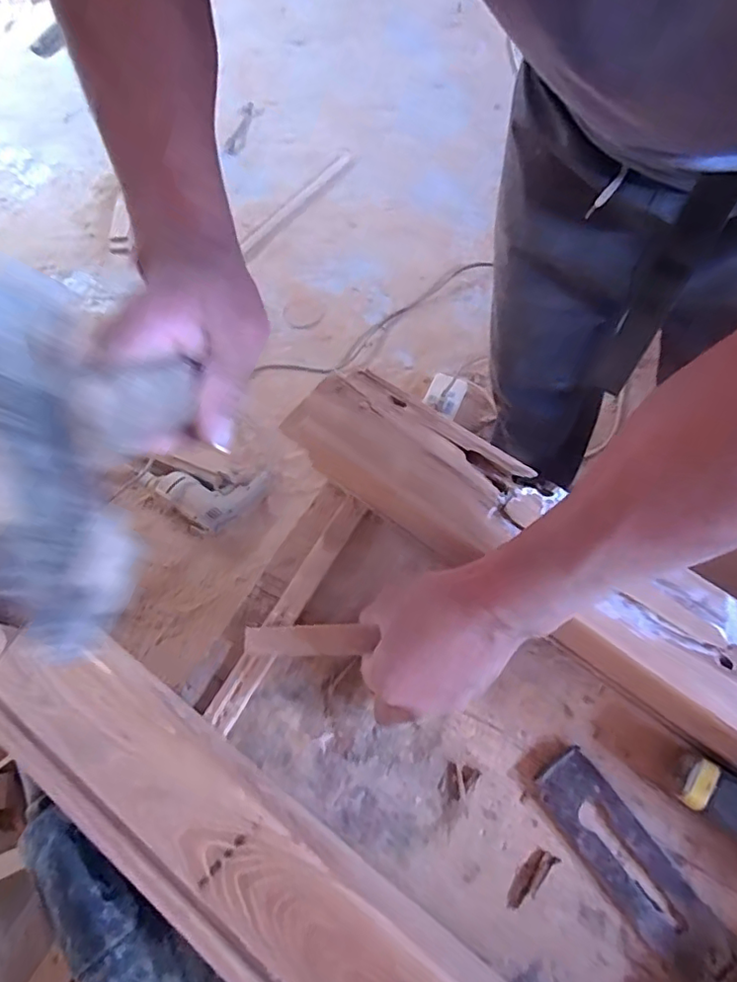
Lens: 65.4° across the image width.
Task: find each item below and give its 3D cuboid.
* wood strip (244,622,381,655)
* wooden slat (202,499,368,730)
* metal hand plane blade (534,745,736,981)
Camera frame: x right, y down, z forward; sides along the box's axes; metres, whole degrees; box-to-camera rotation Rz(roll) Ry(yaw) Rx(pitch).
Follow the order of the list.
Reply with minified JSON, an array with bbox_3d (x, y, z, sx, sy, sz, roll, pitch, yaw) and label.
[{"bbox_3d":[-0.048,0.116,0.450,0.097,0.005,0.023,-2,83,3],"label":"wood strip"},{"bbox_3d":[-0.063,0.092,0.462,0.023,0.010,0.207,27,74,16],"label":"wooden slat"},{"bbox_3d":[0.174,0.249,0.377,0.044,0.005,0.154,-38,73,-5],"label":"metal hand plane blade"}]

